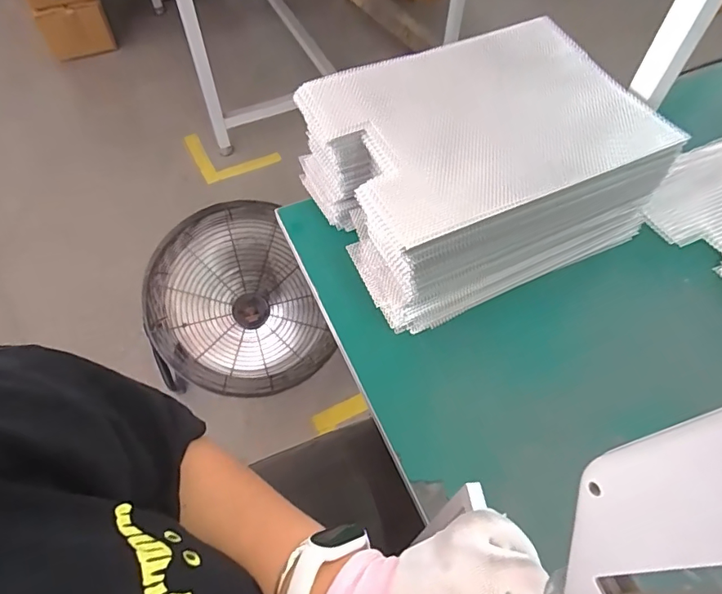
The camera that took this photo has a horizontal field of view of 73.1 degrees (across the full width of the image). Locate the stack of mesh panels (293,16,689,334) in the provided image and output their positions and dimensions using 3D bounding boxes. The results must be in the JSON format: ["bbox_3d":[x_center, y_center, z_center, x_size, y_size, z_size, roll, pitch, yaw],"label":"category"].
[{"bbox_3d":[0.130,-0.154,0.570,0.342,0.148,0.271,-22,60,-14],"label":"stack of mesh panels"}]

